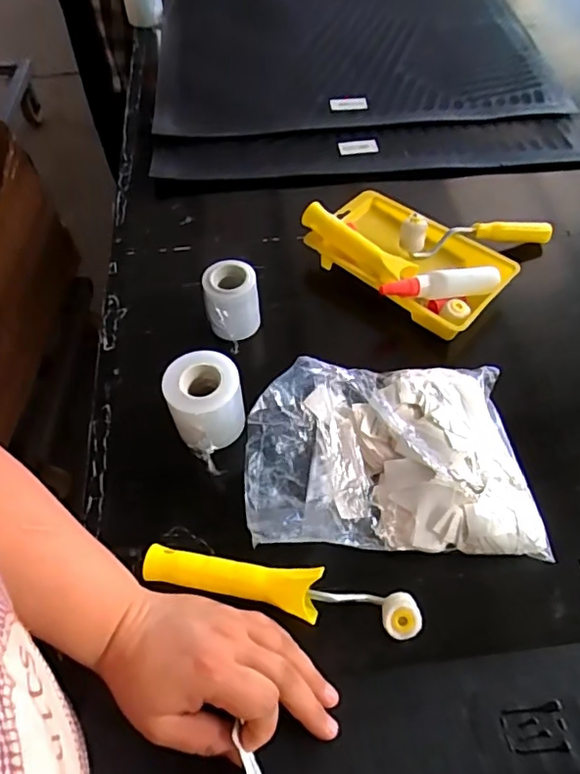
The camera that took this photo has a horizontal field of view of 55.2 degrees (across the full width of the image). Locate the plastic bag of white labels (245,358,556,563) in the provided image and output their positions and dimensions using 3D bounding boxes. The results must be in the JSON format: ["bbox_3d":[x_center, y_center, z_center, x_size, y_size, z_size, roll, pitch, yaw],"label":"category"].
[{"bbox_3d":[0.077,0.052,0.451,0.226,0.066,0.167,-4,56,-1],"label":"plastic bag of white labels"}]

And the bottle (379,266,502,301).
[{"bbox_3d":[0.150,-0.099,0.553,0.122,0.032,0.021,-12,56,-7],"label":"bottle"}]

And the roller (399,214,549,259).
[{"bbox_3d":[0.204,-0.168,0.606,0.176,0.058,0.022,-11,56,-7],"label":"roller"}]

